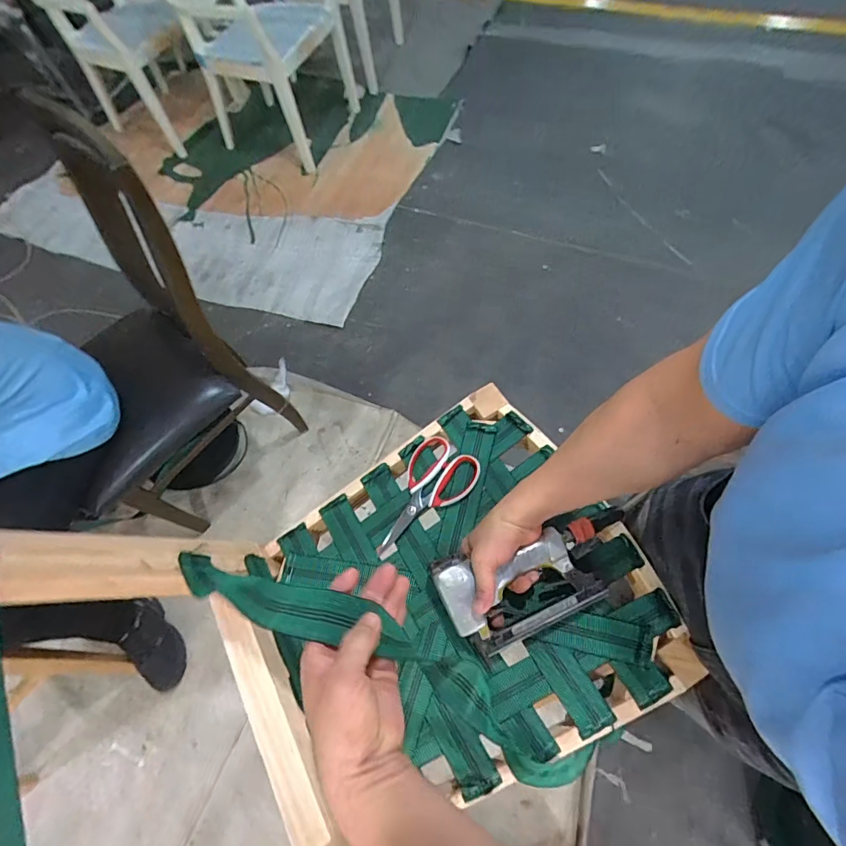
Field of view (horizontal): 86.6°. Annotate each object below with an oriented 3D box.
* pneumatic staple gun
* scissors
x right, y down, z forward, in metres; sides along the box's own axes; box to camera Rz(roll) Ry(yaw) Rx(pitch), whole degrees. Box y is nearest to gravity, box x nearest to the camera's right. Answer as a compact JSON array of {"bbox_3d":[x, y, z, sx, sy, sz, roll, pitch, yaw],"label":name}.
[{"bbox_3d":[0.145,0.201,0.567,0.243,0.063,0.111,-16,64,-5],"label":"pneumatic staple gun"},{"bbox_3d":[0.003,0.107,0.647,0.101,0.012,0.180,28,71,18],"label":"scissors"}]

